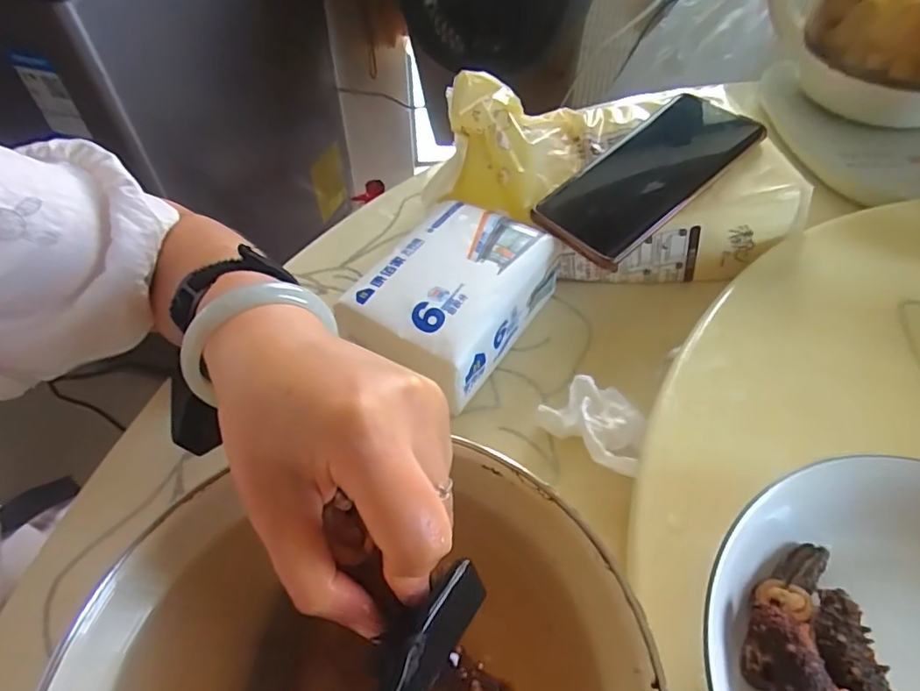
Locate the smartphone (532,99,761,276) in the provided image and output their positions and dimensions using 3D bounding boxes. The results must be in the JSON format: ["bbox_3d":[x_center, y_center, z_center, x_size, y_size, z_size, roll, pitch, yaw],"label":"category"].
[{"bbox_3d":[0.130,-0.120,0.385,0.162,0.014,0.079,-39,61,-12],"label":"smartphone"}]

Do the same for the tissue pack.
[{"bbox_3d":[-0.003,-0.028,0.362,0.090,0.059,0.132,26,56,19],"label":"tissue pack"}]

